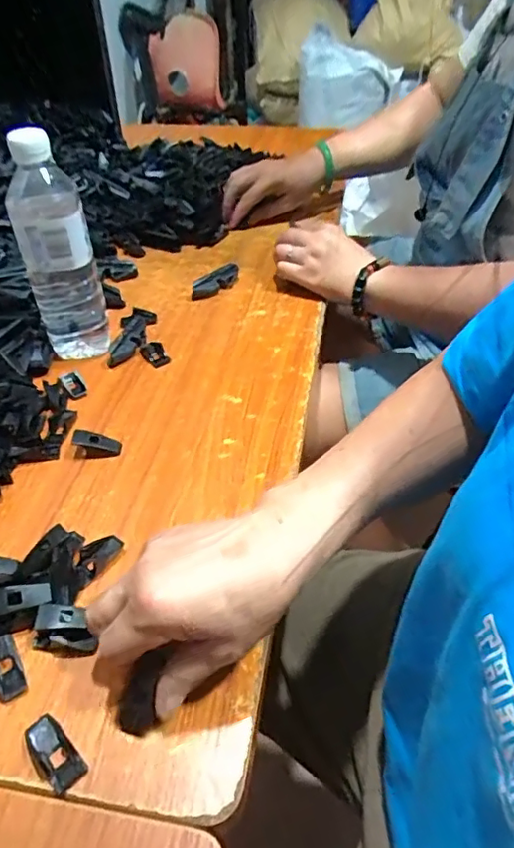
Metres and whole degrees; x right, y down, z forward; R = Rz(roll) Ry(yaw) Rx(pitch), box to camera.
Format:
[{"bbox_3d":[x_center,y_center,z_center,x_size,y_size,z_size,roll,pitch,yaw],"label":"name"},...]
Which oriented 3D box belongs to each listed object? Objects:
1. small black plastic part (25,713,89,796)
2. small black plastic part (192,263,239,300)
[{"bbox_3d":[-0.114,0.182,0.310,0.044,0.005,0.021,33,52,32],"label":"small black plastic part"},{"bbox_3d":[-0.048,-0.174,0.678,0.022,0.020,0.071,28,50,28],"label":"small black plastic part"}]

